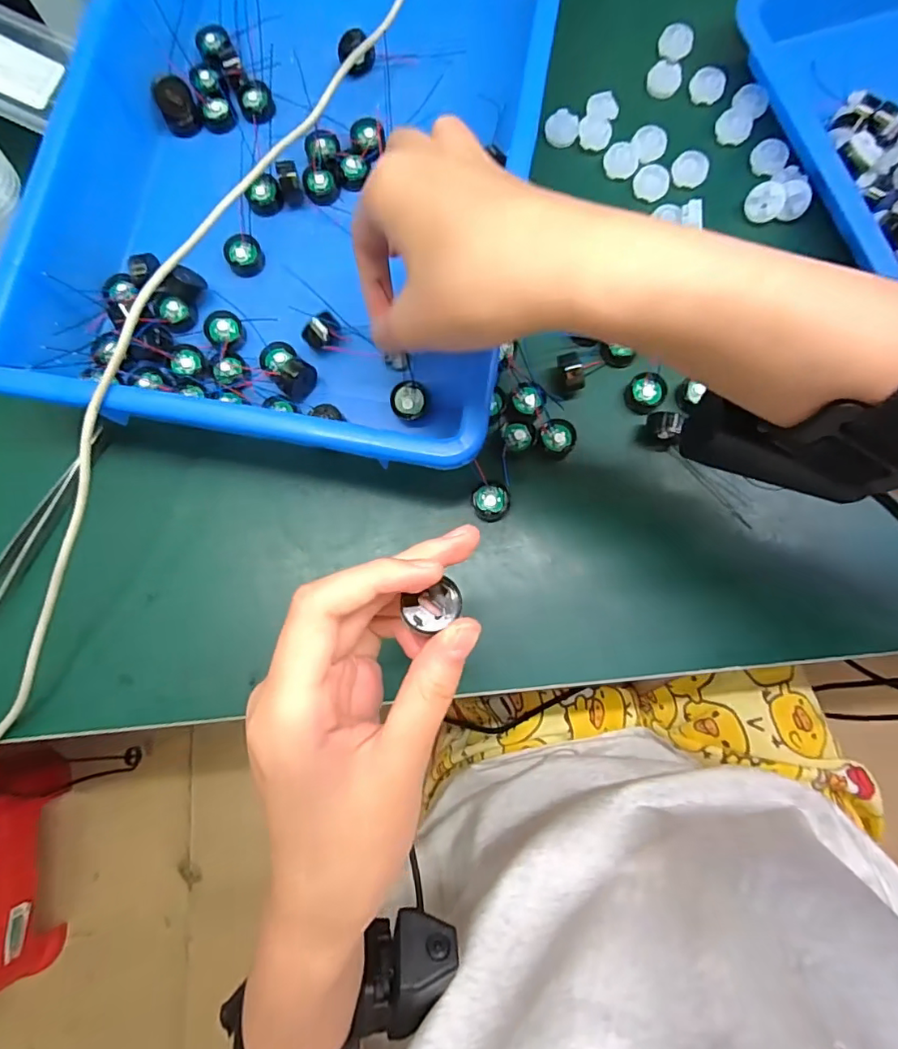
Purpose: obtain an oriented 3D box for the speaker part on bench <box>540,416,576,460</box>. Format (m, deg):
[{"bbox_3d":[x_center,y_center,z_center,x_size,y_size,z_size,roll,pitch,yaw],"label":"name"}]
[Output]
[{"bbox_3d":[0.061,-0.048,0.301,0.019,0.013,0.019,0,78,0],"label":"speaker part on bench"}]

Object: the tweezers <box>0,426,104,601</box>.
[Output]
[{"bbox_3d":[-0.225,0.001,0.289,0.014,0.004,0.122,27,80,6],"label":"tweezers"}]

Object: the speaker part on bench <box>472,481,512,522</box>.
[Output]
[{"bbox_3d":[0.024,-0.013,0.293,0.021,0.010,0.021,0,78,0],"label":"speaker part on bench"}]

